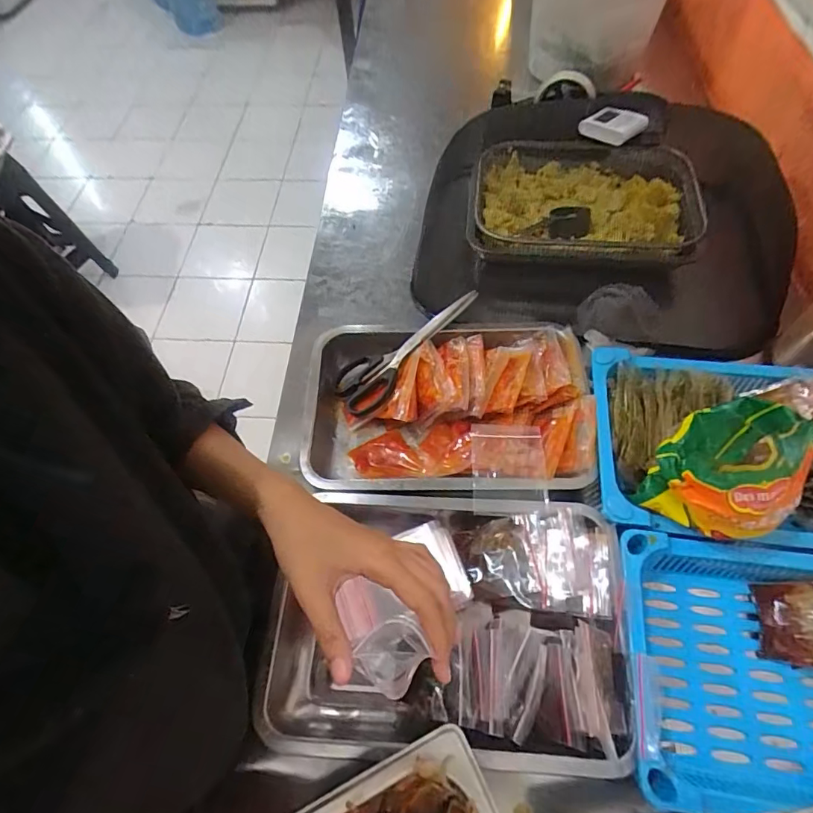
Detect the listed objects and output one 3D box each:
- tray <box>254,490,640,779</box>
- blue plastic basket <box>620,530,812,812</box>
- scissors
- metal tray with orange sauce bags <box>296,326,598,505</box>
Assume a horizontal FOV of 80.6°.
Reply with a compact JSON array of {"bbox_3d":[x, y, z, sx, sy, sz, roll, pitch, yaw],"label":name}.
[{"bbox_3d":[0.034,0.181,0.417,0.303,0.068,0.208,1,60,3],"label":"tray"},{"bbox_3d":[0.317,0.221,0.393,0.263,0.065,0.197,4,61,5],"label":"blue plastic basket"},{"bbox_3d":[0.002,-0.070,0.560,0.198,0.023,0.074,-42,66,-1],"label":"scissors"},{"bbox_3d":[0.042,0.003,0.526,0.299,0.050,0.206,1,60,3],"label":"metal tray with orange sauce bags"}]

